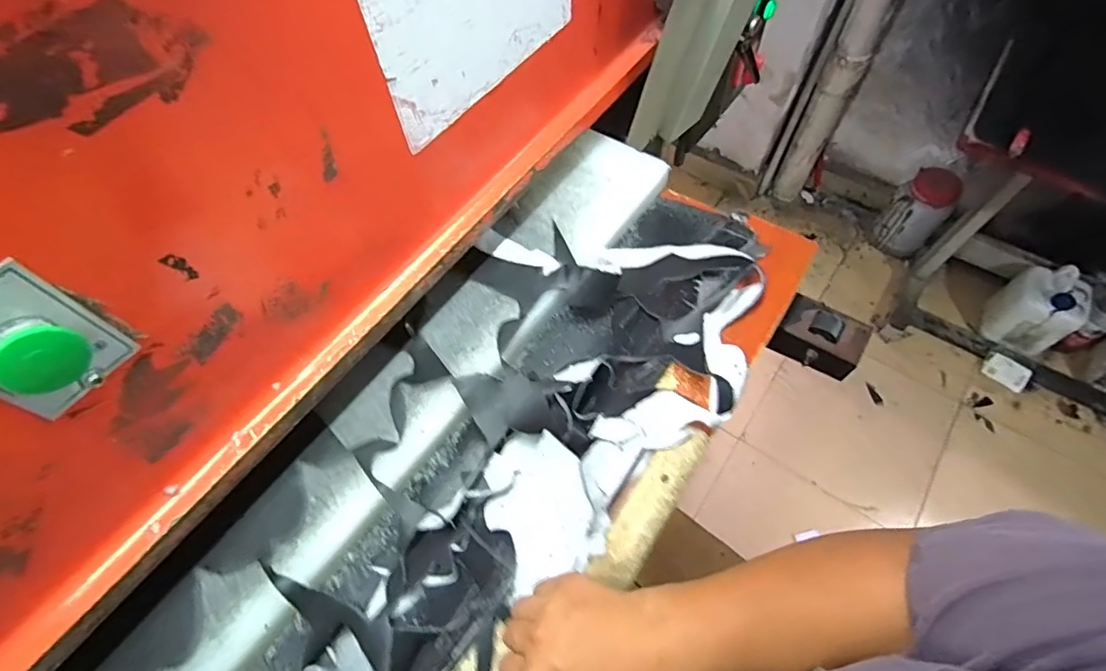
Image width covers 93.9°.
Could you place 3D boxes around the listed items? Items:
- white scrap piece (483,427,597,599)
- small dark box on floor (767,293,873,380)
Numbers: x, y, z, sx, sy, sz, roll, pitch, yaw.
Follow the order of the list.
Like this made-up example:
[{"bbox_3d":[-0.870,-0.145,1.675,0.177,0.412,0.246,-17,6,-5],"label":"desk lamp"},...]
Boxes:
[{"bbox_3d":[-0.015,0.150,0.472,0.097,0.017,0.131,-27,56,18],"label":"white scrap piece"},{"bbox_3d":[0.334,0.003,0.640,0.104,0.052,0.066,30,67,19],"label":"small dark box on floor"}]

